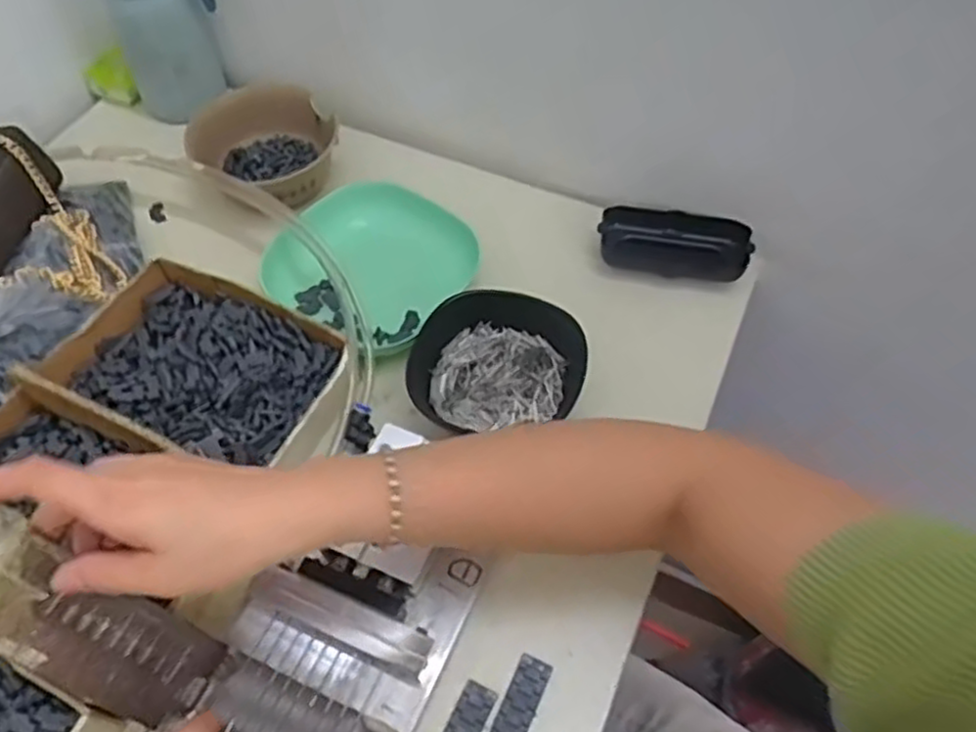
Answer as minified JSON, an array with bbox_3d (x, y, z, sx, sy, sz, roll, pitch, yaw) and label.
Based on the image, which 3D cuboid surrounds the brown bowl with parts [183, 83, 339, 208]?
[{"bbox_3d":[-0.169,-0.173,0.588,0.109,0.054,0.090,-31,61,-19],"label":"brown bowl with parts"}]

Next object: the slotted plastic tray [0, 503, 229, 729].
[{"bbox_3d":[-0.194,0.125,0.356,0.135,0.012,0.051,40,57,-21],"label":"slotted plastic tray"}]

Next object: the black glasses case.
[{"bbox_3d":[0.140,-0.095,0.561,0.108,0.034,0.053,14,57,9],"label":"black glasses case"}]

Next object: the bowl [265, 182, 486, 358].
[{"bbox_3d":[-0.085,-0.076,0.544,0.126,0.049,0.121,0,56,0],"label":"bowl"}]

